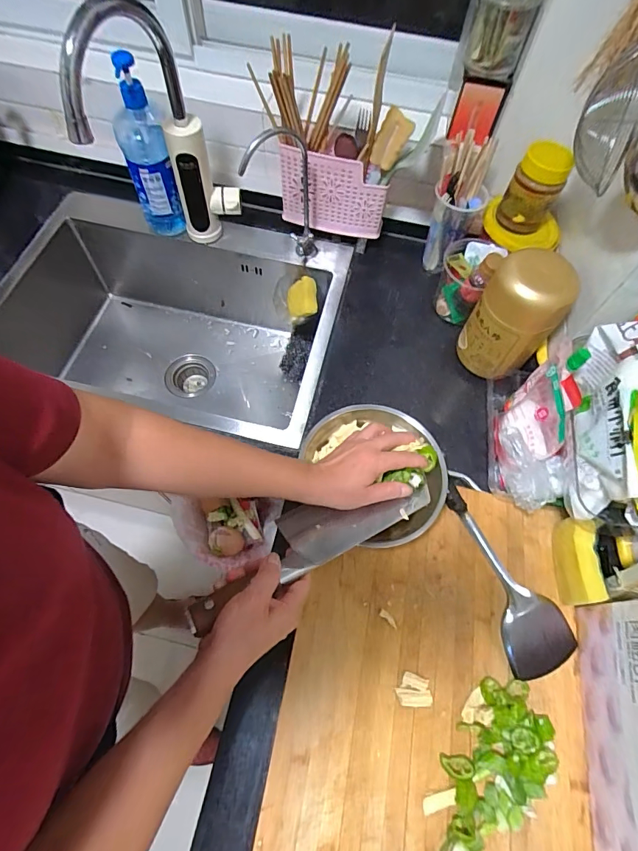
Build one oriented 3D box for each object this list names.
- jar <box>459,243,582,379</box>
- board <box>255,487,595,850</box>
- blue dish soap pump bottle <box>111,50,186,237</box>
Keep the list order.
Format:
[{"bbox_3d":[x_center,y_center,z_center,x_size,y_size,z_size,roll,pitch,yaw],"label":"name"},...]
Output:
[{"bbox_3d":[0.288,-0.158,0.623,0.115,0.178,0.087,30,68,13],"label":"jar"},{"bbox_3d":[0.128,0.338,0.466,0.334,0.028,0.541,10,65,4],"label":"board"},{"bbox_3d":[-0.291,-0.456,0.711,0.081,0.249,0.080,-18,66,-11],"label":"blue dish soap pump bottle"}]

